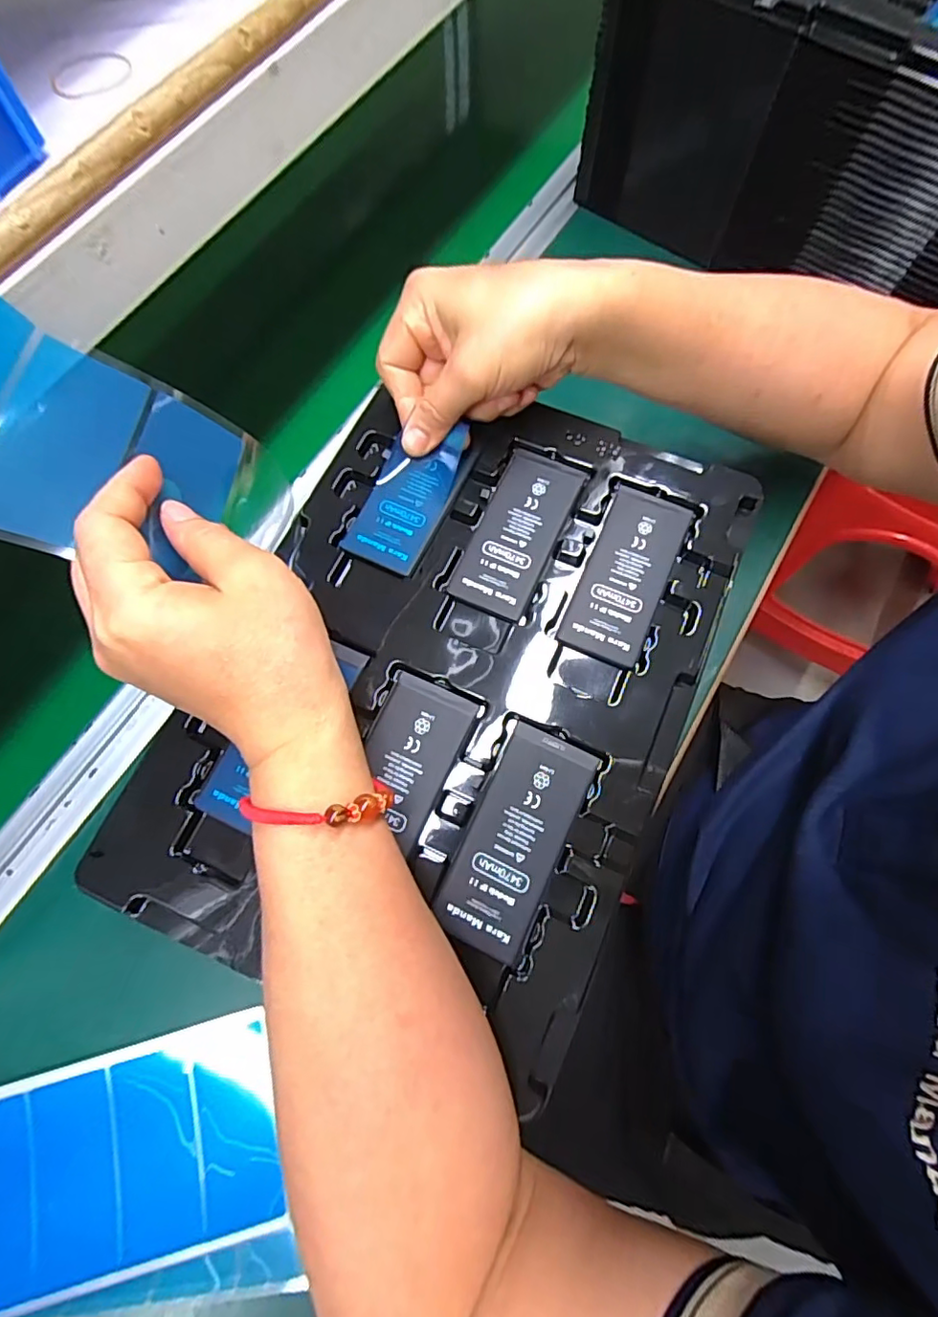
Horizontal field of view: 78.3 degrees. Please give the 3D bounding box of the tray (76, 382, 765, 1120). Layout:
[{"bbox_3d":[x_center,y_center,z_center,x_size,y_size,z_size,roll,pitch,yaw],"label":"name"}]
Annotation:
[{"bbox_3d":[-0.007,0.003,0.292,0.225,0.013,0.319,22,73,9],"label":"tray"}]

